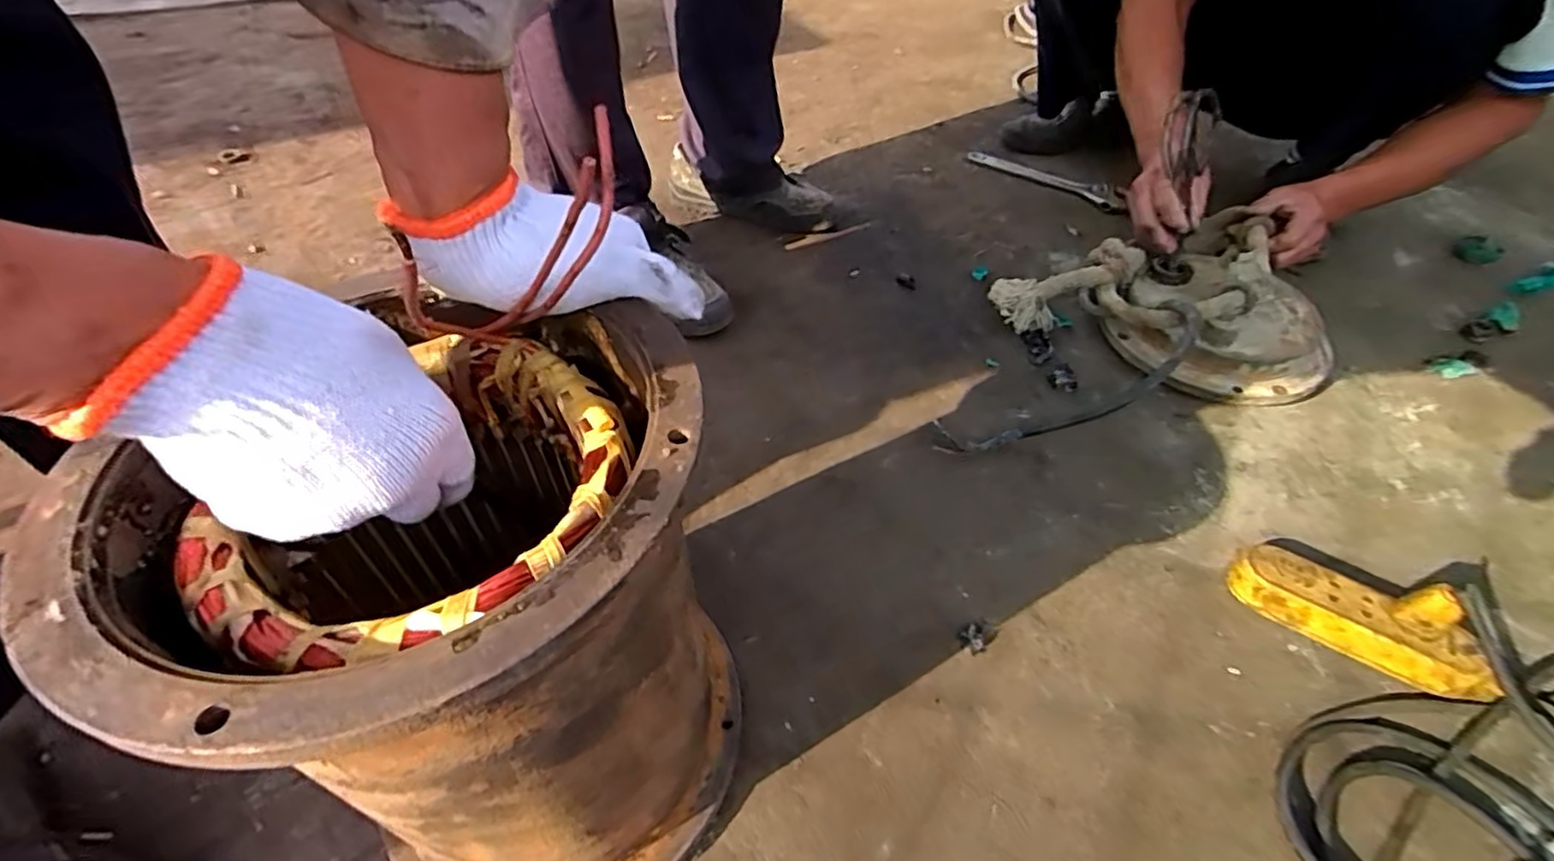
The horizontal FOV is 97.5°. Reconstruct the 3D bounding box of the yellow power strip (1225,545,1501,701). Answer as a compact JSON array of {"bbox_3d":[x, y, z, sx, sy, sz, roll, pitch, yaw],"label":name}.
[{"bbox_3d":[0.485,0.150,0.564,0.181,0.069,0.060,32,54,21],"label":"yellow power strip"}]

